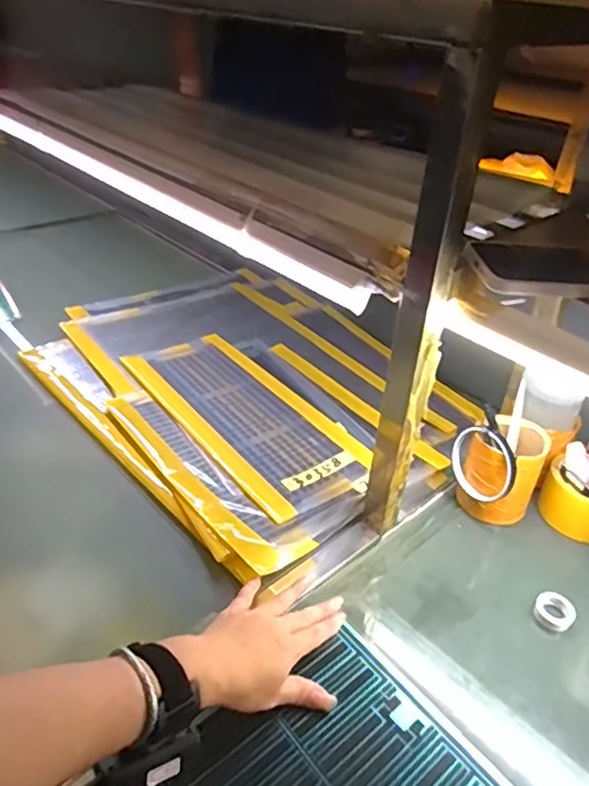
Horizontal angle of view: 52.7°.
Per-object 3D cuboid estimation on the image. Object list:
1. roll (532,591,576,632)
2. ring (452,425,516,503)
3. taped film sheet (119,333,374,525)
[{"bbox_3d":[0.260,0.219,0.595,0.031,0.017,0.036,-22,43,-32],"label":"roll"},{"bbox_3d":[0.211,0.077,0.666,0.013,0.082,0.082,-8,43,-38],"label":"ring"},{"bbox_3d":[-0.070,0.024,0.815,0.175,0.011,0.385,-17,40,-36],"label":"taped film sheet"}]

